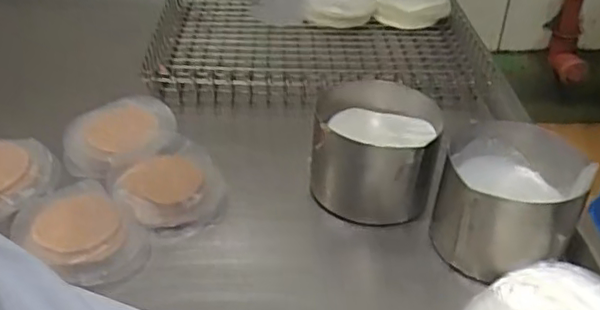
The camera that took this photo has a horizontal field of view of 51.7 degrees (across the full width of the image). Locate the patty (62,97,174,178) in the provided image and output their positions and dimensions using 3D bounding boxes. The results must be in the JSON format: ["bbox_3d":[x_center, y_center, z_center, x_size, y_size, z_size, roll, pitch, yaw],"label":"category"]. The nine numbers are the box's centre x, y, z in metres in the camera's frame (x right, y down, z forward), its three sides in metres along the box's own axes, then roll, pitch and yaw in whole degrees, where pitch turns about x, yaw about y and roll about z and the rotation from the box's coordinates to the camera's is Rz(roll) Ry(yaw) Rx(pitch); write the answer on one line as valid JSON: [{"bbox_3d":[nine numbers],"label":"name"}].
[{"bbox_3d":[-0.225,-0.025,0.767,0.135,0.029,0.129,-17,45,-7],"label":"patty"}]

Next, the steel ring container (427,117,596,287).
[{"bbox_3d":[0.219,0.046,0.650,0.138,0.093,0.154,18,39,23],"label":"steel ring container"}]

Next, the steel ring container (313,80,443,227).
[{"bbox_3d":[0.085,-0.004,0.714,0.138,0.102,0.131,8,36,11],"label":"steel ring container"}]

